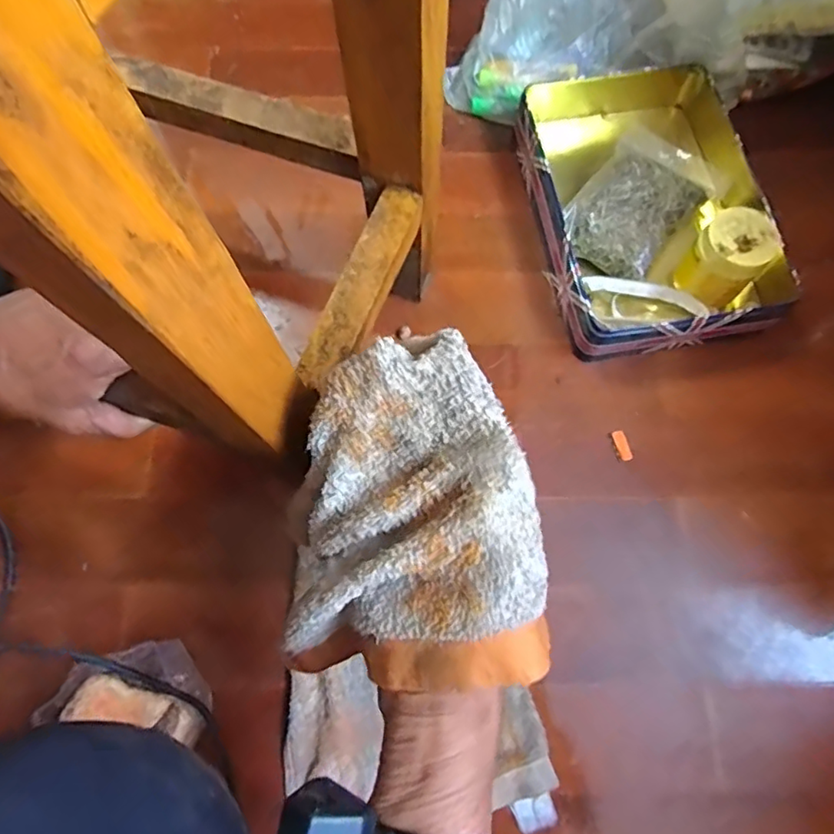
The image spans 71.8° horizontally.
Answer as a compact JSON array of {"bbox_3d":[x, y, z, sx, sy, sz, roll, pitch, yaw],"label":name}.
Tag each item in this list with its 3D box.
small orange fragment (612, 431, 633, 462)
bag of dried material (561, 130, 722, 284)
[{"bbox_3d":[0.182,0.025,0.509,0.010,0.004,0.028,-16,74,-6],"label":"small orange fragment"},{"bbox_3d":[0.213,-0.207,0.562,0.099,0.035,0.156,41,77,11],"label":"bag of dried material"}]

